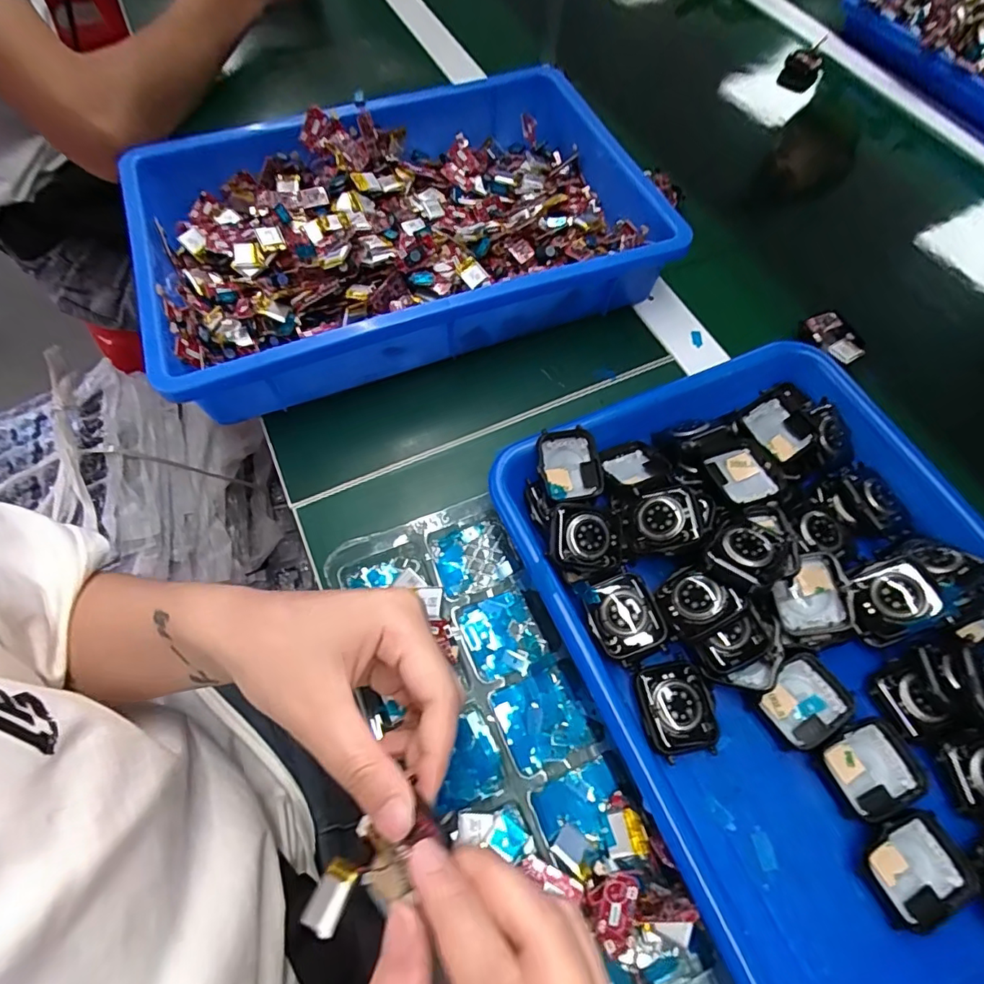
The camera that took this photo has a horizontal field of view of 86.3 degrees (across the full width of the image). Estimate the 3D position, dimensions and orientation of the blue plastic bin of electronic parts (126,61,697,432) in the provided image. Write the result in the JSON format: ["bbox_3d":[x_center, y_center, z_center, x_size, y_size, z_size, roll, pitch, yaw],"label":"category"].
[{"bbox_3d":[-0.072,-0.207,0.402,0.355,0.060,0.259,-19,65,-12],"label":"blue plastic bin of electronic parts"}]

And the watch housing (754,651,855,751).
[{"bbox_3d":[0.159,0.106,0.267,0.041,0.013,0.033,-32,68,-17],"label":"watch housing"}]

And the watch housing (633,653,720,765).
[{"bbox_3d":[0.093,0.109,0.265,0.037,0.011,0.043,-13,64,-9],"label":"watch housing"}]

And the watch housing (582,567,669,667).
[{"bbox_3d":[0.069,0.065,0.275,0.035,0.010,0.043,-18,65,-11],"label":"watch housing"}]

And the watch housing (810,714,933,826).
[{"bbox_3d":[0.183,0.134,0.254,0.044,0.009,0.038,-17,65,-11],"label":"watch housing"}]

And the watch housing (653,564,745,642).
[{"bbox_3d":[0.104,0.057,0.270,0.037,0.009,0.032,-34,57,6],"label":"watch housing"}]

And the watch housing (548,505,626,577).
[{"bbox_3d":[0.052,0.026,0.287,0.042,0.011,0.037,-1,87,-7],"label":"watch housing"}]

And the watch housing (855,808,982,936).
[{"bbox_3d":[0.191,0.168,0.235,0.044,0.010,0.039,-23,66,-14],"label":"watch housing"}]

